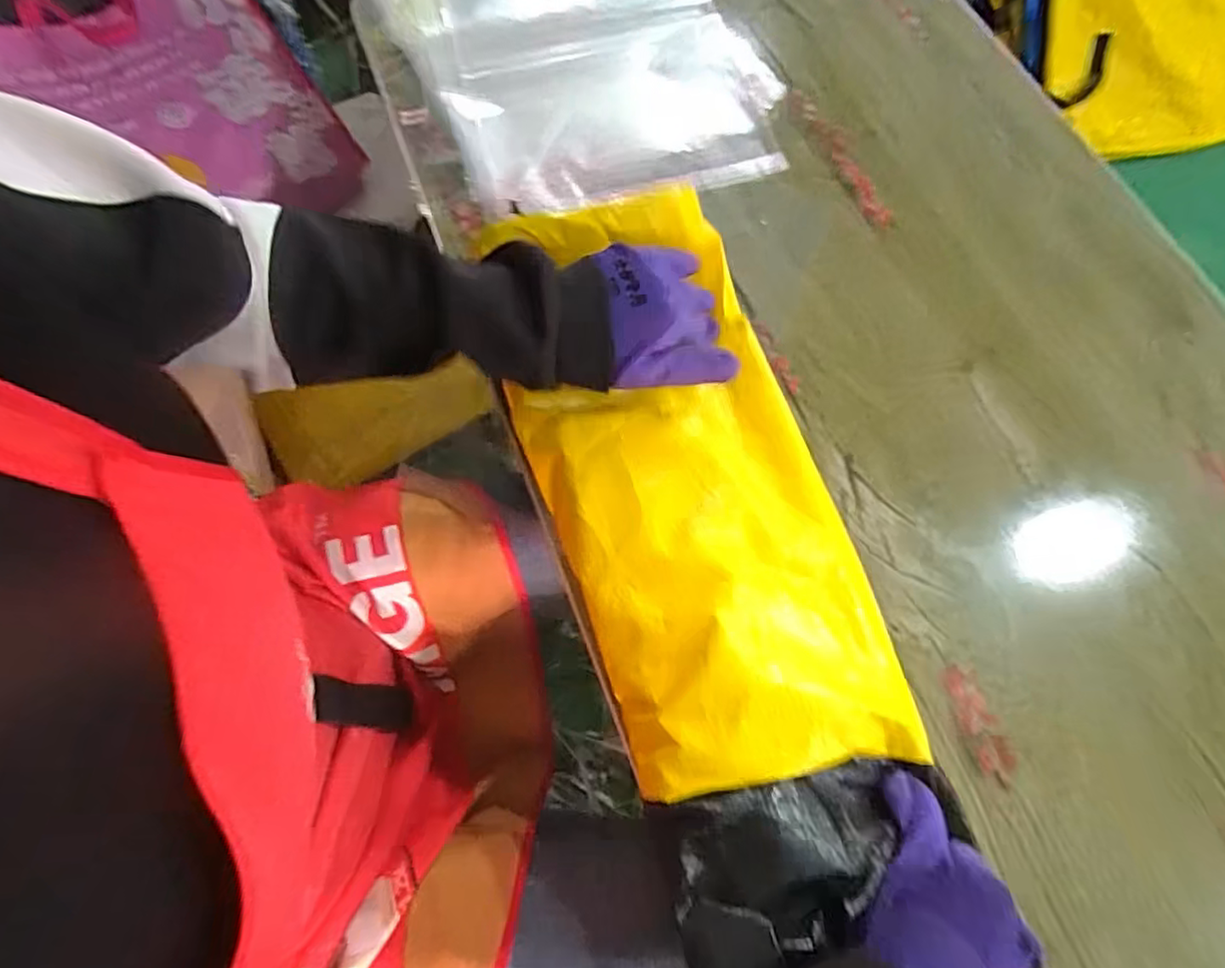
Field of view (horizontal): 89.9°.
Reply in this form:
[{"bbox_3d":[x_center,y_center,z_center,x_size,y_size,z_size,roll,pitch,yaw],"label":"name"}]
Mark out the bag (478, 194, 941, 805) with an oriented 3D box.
[{"bbox_3d":[0.044,-0.015,0.397,0.176,0.047,0.384,-16,70,-7],"label":"bag"}]

